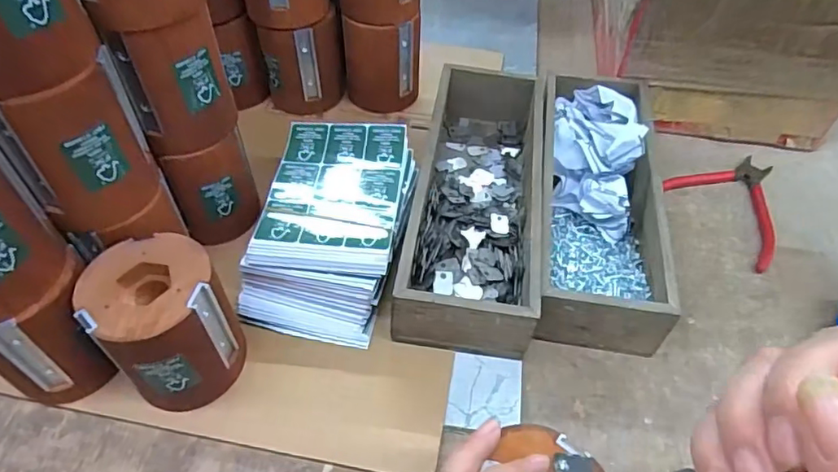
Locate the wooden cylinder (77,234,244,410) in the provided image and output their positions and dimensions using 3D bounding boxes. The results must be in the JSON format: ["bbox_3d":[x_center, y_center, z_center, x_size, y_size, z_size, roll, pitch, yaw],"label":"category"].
[{"bbox_3d":[-0.166,0.064,0.373,0.075,0.110,0.075,1,51,-1],"label":"wooden cylinder"}]

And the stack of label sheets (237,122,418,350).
[{"bbox_3d":[-0.069,-0.008,0.456,0.112,0.066,0.178,9,51,6],"label":"stack of label sheets"}]

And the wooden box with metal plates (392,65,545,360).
[{"bbox_3d":[0.054,-0.043,0.492,0.098,0.077,0.305,8,51,5],"label":"wooden box with metal plates"}]

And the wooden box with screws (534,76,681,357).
[{"bbox_3d":[0.157,-0.038,0.495,0.102,0.071,0.288,10,51,6],"label":"wooden box with screws"}]

